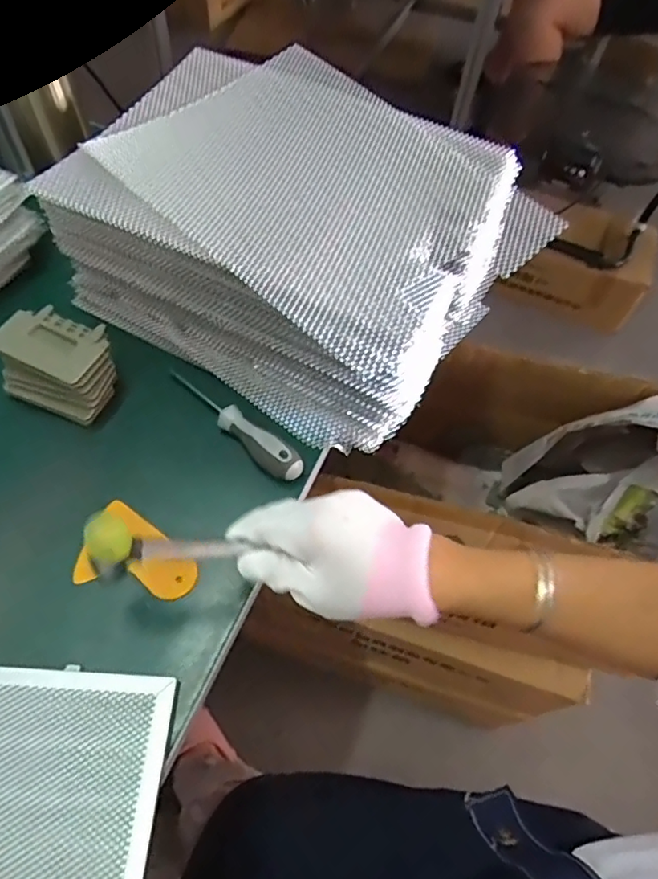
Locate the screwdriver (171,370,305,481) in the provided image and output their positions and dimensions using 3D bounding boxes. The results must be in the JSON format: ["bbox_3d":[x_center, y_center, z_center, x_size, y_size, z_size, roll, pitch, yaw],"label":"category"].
[{"bbox_3d":[-0.083,-0.017,0.483,0.152,0.025,0.023,37,64,16],"label":"screwdriver"}]

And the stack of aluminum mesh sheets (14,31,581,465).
[{"bbox_3d":[-0.022,-0.188,0.520,0.376,0.131,0.285,31,62,13],"label":"stack of aluminum mesh sheets"}]

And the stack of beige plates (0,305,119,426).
[{"bbox_3d":[-0.228,-0.063,0.475,0.088,0.066,0.059,20,60,7],"label":"stack of beige plates"}]

